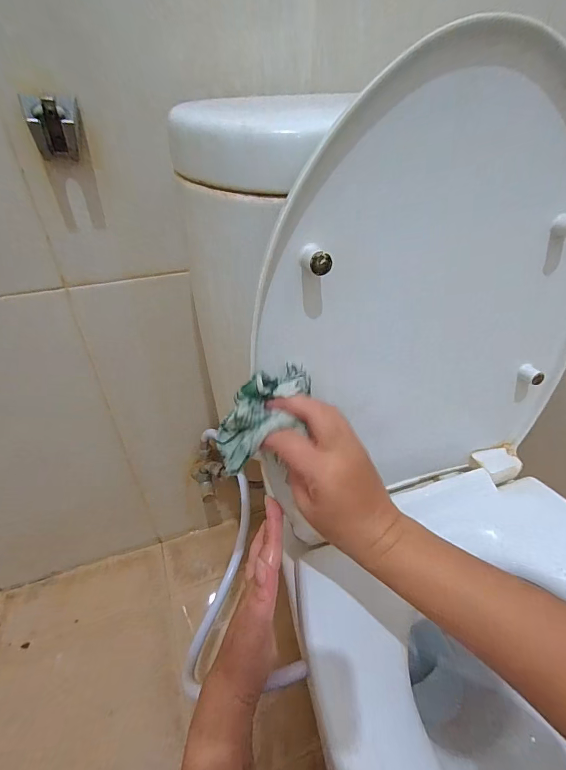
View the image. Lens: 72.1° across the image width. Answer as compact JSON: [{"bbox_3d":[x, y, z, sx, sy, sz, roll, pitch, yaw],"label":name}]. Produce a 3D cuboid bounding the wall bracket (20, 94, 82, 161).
[{"bbox_3d":[-0.201,-0.228,0.346,0.040,0.044,0.045,-14,43,-17],"label":"wall bracket"}]

